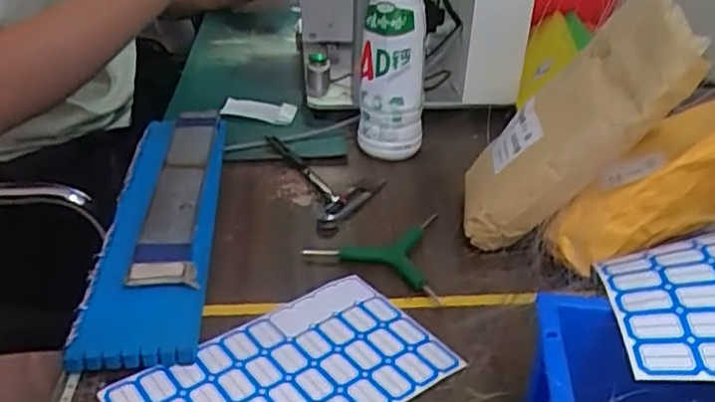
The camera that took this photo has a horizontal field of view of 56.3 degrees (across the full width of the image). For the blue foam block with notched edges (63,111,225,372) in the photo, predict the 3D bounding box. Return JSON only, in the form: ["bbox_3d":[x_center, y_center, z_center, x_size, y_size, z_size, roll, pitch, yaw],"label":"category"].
[{"bbox_3d":[-0.165,0.009,0.569,0.085,0.035,0.344,-2,30,-7],"label":"blue foam block with notched edges"}]

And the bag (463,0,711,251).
[{"bbox_3d":[0.170,-0.060,0.526,0.063,0.217,0.120,37,31,-7],"label":"bag"}]

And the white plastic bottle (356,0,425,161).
[{"bbox_3d":[0.036,-0.142,0.680,0.066,0.194,0.062,2,29,1],"label":"white plastic bottle"}]

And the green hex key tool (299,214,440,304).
[{"bbox_3d":[0.034,0.034,0.555,0.117,0.012,0.100,18,33,27],"label":"green hex key tool"}]

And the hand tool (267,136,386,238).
[{"bbox_3d":[-0.024,-0.024,0.642,0.081,0.012,0.169,-9,31,-18],"label":"hand tool"}]

